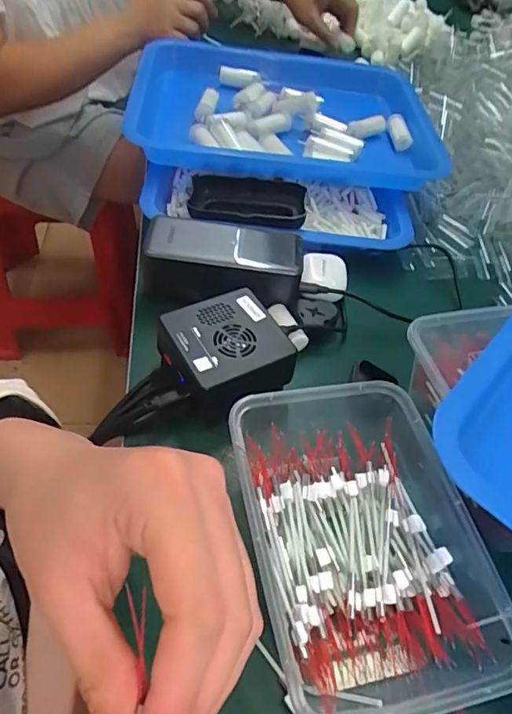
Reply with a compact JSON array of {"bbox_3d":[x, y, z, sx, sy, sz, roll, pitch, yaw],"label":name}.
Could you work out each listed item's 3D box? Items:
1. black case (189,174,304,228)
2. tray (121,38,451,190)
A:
[{"bbox_3d":[-0.010,-0.145,0.477,0.111,0.025,0.074,12,50,1],"label":"black case"},{"bbox_3d":[0.032,-0.279,0.577,0.311,0.050,0.263,4,51,-6],"label":"tray"}]

